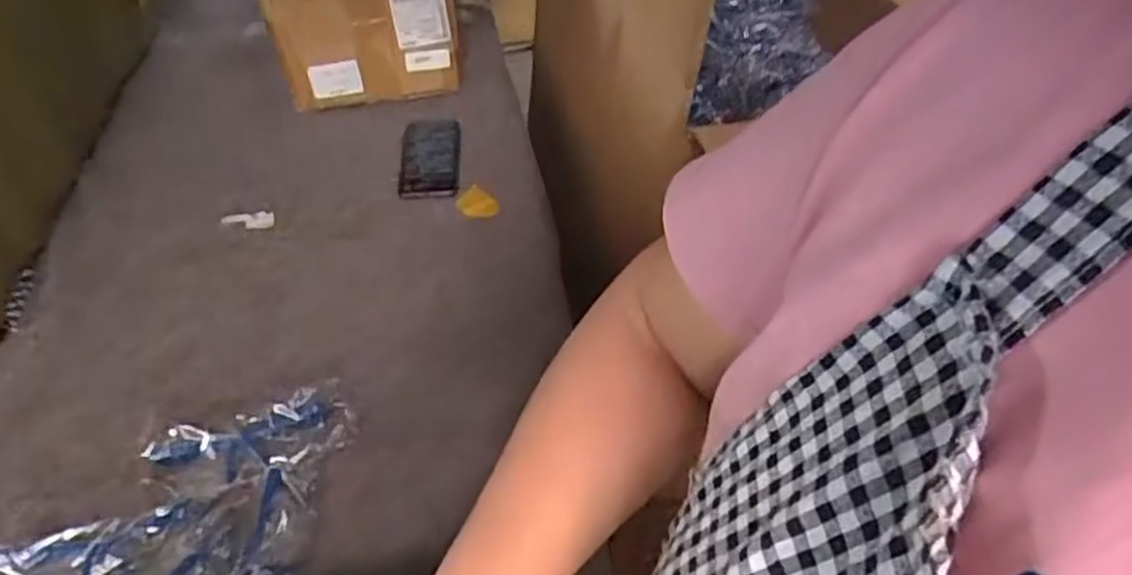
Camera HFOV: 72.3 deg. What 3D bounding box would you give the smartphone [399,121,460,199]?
[{"bbox_3d":[-0.187,-0.180,1.070,0.078,0.014,0.168,-5,43,-3],"label":"smartphone"}]

